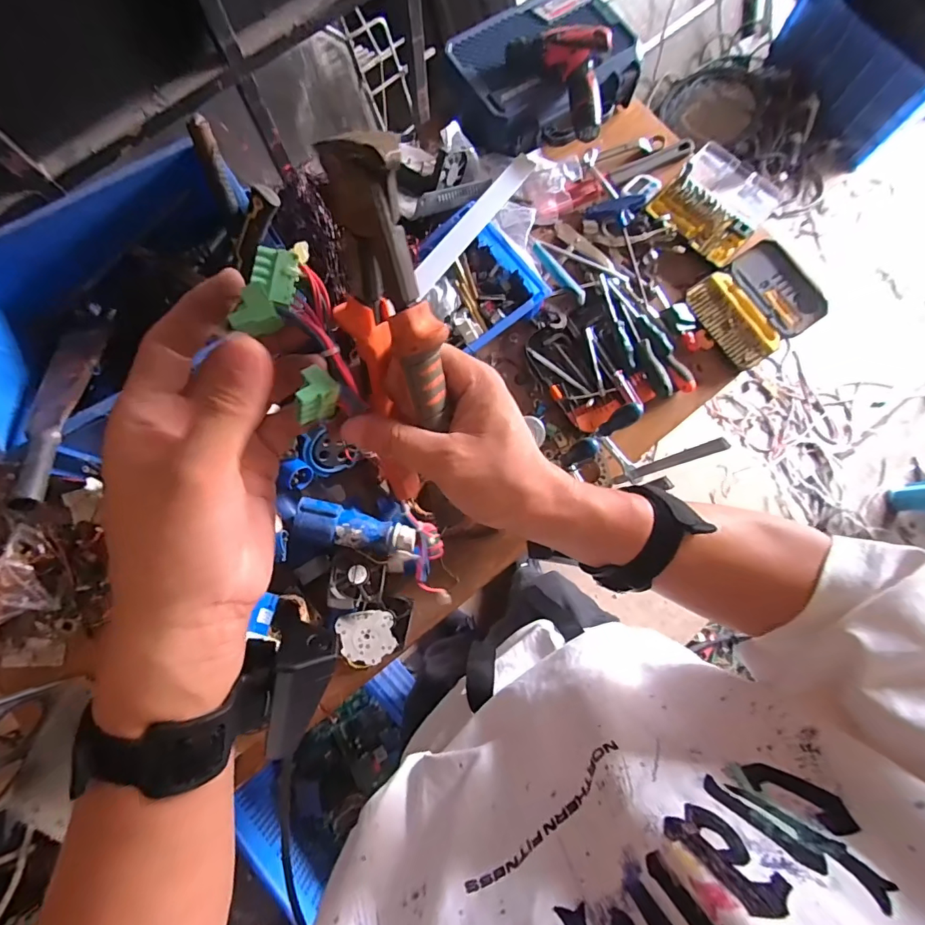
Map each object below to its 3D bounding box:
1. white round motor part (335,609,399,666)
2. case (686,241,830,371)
[{"bbox_3d":[-0.147,0.269,0.722,0.090,0.011,0.087,17,33,-12],"label":"white round motor part"},{"bbox_3d":[0.570,-0.308,0.898,0.241,0.035,0.188,-32,80,-7],"label":"case"}]

